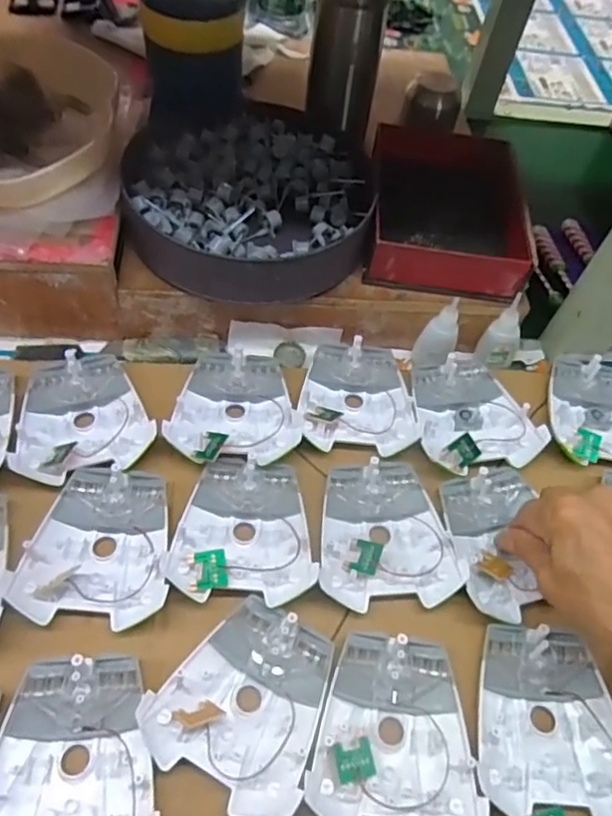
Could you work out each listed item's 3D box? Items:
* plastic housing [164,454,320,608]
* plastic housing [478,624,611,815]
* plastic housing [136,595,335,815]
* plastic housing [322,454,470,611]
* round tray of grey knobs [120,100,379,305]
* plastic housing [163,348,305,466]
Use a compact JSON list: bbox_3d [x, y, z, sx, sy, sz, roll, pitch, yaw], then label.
[{"bbox_3d":[-0.042,0.083,0.432,0.094,0.019,0.105,4,57,-2],"label":"plastic housing"},{"bbox_3d":[0.154,0.195,0.384,0.096,0.019,0.108,5,57,-1],"label":"plastic housing"},{"bbox_3d":[-0.040,0.174,0.371,0.097,0.022,0.109,16,58,6],"label":"plastic housing"},{"bbox_3d":[0.057,0.090,0.446,0.095,0.021,0.107,-2,58,-6],"label":"plastic housing"},{"bbox_3d":[-0.047,-0.188,0.538,0.210,0.043,0.228,4,57,-6],"label":"round tray of grey knobs"},{"bbox_3d":[-0.051,-0.003,0.484,0.098,0.024,0.111,11,57,3],"label":"plastic housing"}]

